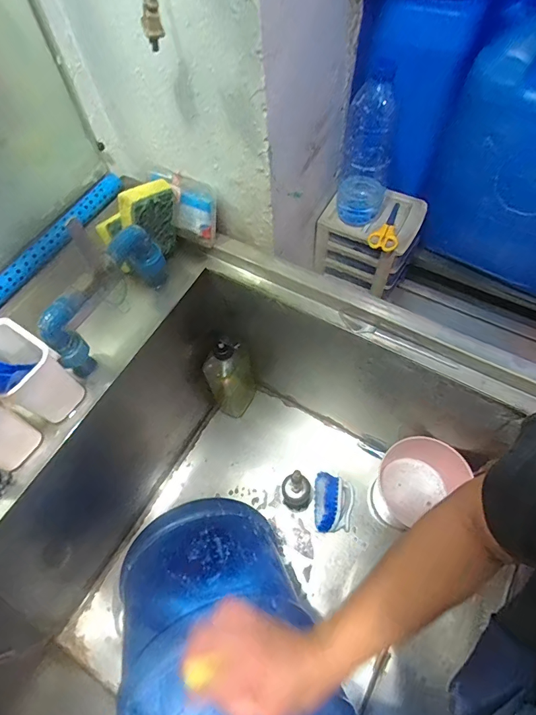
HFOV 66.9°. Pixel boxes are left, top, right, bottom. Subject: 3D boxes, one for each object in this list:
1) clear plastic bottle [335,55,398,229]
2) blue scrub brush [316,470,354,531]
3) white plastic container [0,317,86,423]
[{"bbox_3d":[0.159,-0.325,0.649,0.075,0.232,0.075,21,66,13],"label":"clear plastic bottle"},{"bbox_3d":[0.132,0.286,0.804,0.075,0.054,0.107,2,63,4],"label":"blue scrub brush"},{"bbox_3d":[-0.287,0.018,0.483,0.098,0.112,0.069,30,68,17],"label":"white plastic container"}]

